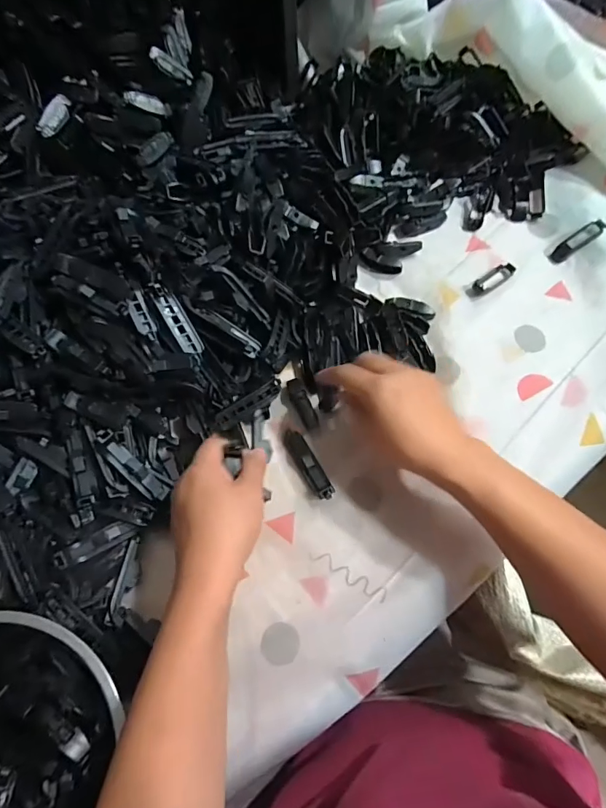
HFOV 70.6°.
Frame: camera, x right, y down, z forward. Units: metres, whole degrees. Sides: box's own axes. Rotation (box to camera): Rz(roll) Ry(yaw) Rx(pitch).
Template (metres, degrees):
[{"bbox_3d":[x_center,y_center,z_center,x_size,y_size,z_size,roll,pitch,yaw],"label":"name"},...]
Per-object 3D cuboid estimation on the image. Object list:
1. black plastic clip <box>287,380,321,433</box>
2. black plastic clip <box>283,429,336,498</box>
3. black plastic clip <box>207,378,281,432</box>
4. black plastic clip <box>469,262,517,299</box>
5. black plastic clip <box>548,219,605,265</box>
[{"bbox_3d":[0.000,0.000,0.420,0.017,0.012,0.056,-20,71,-6],"label":"black plastic clip"},{"bbox_3d":[0.005,0.054,0.400,0.017,0.012,0.075,-29,62,-9],"label":"black plastic clip"},{"bbox_3d":[-0.054,0.002,0.405,0.079,0.014,0.017,-30,73,-10],"label":"black plastic clip"},{"bbox_3d":[0.206,-0.135,0.467,0.065,0.005,0.019,-35,73,-11],"label":"black plastic clip"},{"bbox_3d":[0.300,-0.178,0.469,0.060,0.009,0.019,-38,74,15],"label":"black plastic clip"}]

